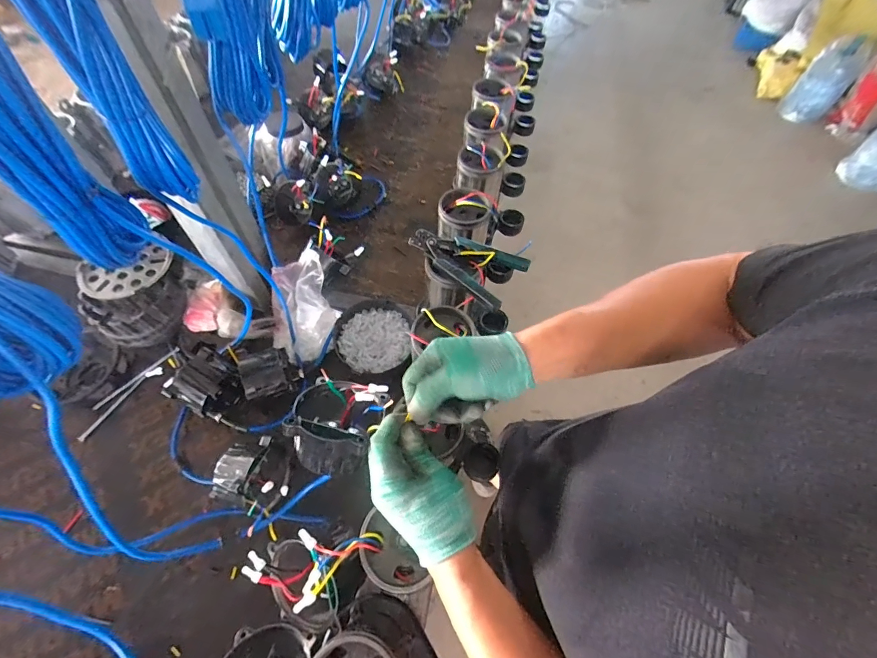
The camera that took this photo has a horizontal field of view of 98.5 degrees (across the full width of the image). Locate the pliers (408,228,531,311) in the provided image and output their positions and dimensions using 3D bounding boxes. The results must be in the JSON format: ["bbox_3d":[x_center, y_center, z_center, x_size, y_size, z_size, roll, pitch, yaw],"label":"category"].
[{"bbox_3d":[0.036,-0.106,0.571,0.176,0.022,0.100,32,62,15],"label":"pliers"}]

